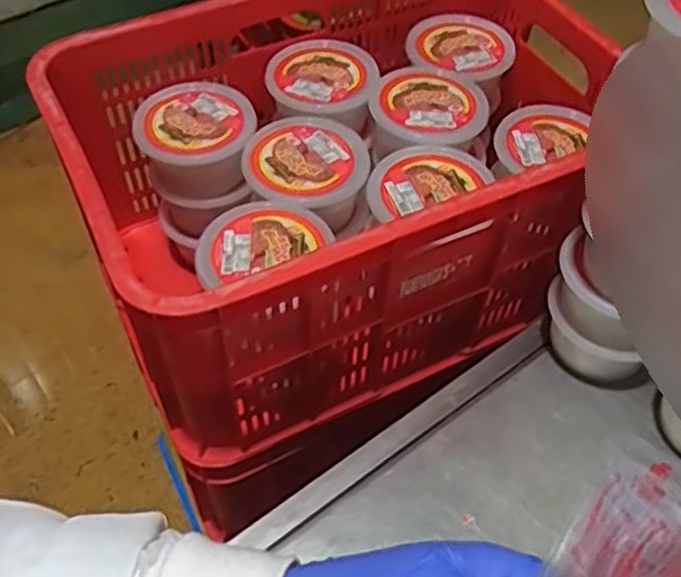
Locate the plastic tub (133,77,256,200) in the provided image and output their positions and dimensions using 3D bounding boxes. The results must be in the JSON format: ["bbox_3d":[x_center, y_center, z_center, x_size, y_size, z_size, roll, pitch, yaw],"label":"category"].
[{"bbox_3d":[-0.144,-0.147,0.742,0.117,0.073,0.108,1,49,-1],"label":"plastic tub"}]

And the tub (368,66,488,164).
[{"bbox_3d":[0.087,-0.166,0.759,0.115,0.082,0.111,2,49,0],"label":"tub"}]

